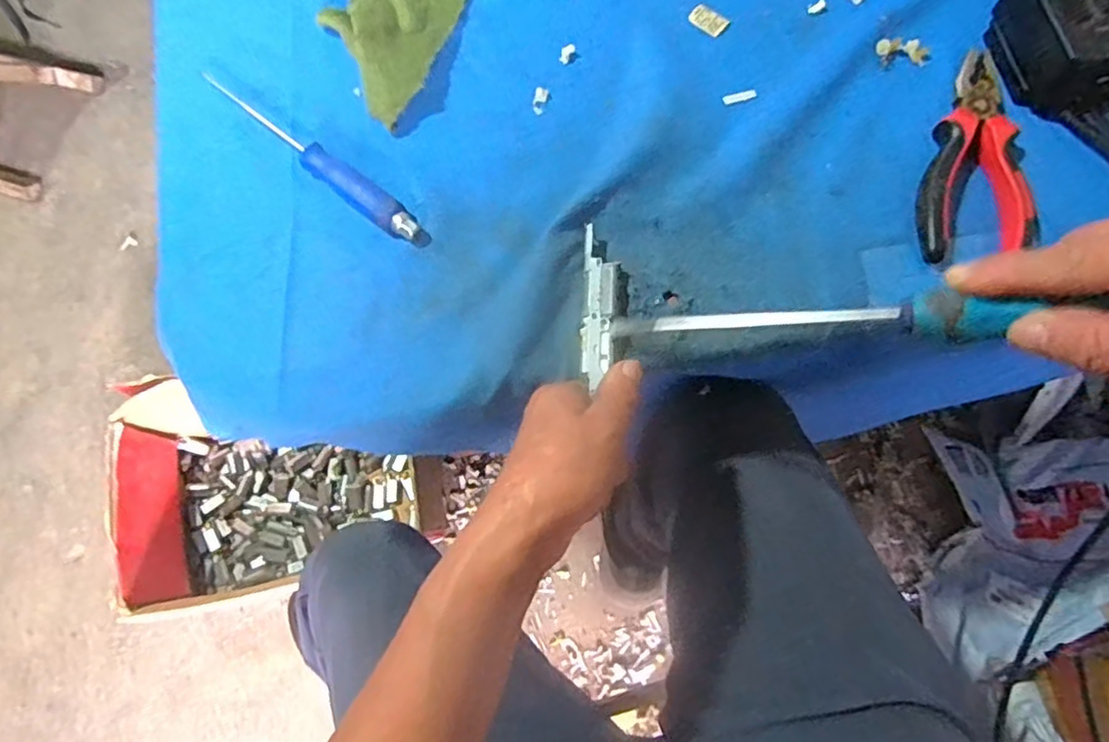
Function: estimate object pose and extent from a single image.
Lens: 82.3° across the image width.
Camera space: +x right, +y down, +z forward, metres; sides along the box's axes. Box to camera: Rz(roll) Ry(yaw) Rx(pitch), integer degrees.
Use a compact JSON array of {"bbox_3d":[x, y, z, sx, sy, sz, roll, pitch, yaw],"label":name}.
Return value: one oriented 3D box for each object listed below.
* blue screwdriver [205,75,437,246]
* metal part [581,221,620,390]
[{"bbox_3d":[-0.153,-0.136,0.408,0.186,0.017,0.018,38,78,10],"label":"blue screwdriver"},{"bbox_3d":[0.028,-0.038,0.376,0.022,0.012,0.099,2,72,1],"label":"metal part"}]

